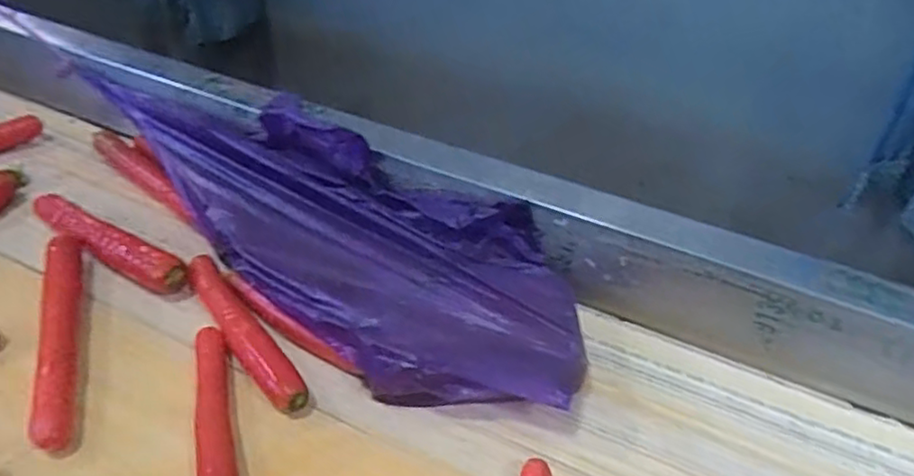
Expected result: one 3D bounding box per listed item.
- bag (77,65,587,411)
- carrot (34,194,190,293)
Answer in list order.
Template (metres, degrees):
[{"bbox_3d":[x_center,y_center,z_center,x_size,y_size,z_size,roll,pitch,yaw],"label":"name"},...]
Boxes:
[{"bbox_3d":[-0.177,-0.046,0.821,0.760,0.162,0.240,33,46,26],"label":"bag"},{"bbox_3d":[-0.415,0.007,0.804,0.243,0.034,0.037,27,44,20],"label":"carrot"}]

